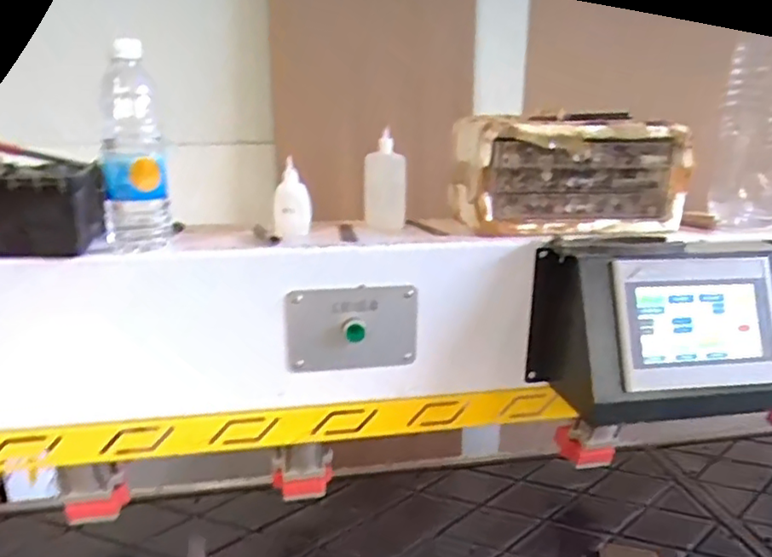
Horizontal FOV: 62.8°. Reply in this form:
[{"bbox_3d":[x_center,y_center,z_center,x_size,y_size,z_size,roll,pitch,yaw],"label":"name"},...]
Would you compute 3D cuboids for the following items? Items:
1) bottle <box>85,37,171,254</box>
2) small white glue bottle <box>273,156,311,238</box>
[{"bbox_3d":[-0.273,-0.136,0.665,0.075,0.209,0.055,-3,17,-13],"label":"bottle"},{"bbox_3d":[-0.113,-0.093,0.760,0.044,0.082,0.025,-4,17,-16],"label":"small white glue bottle"}]

